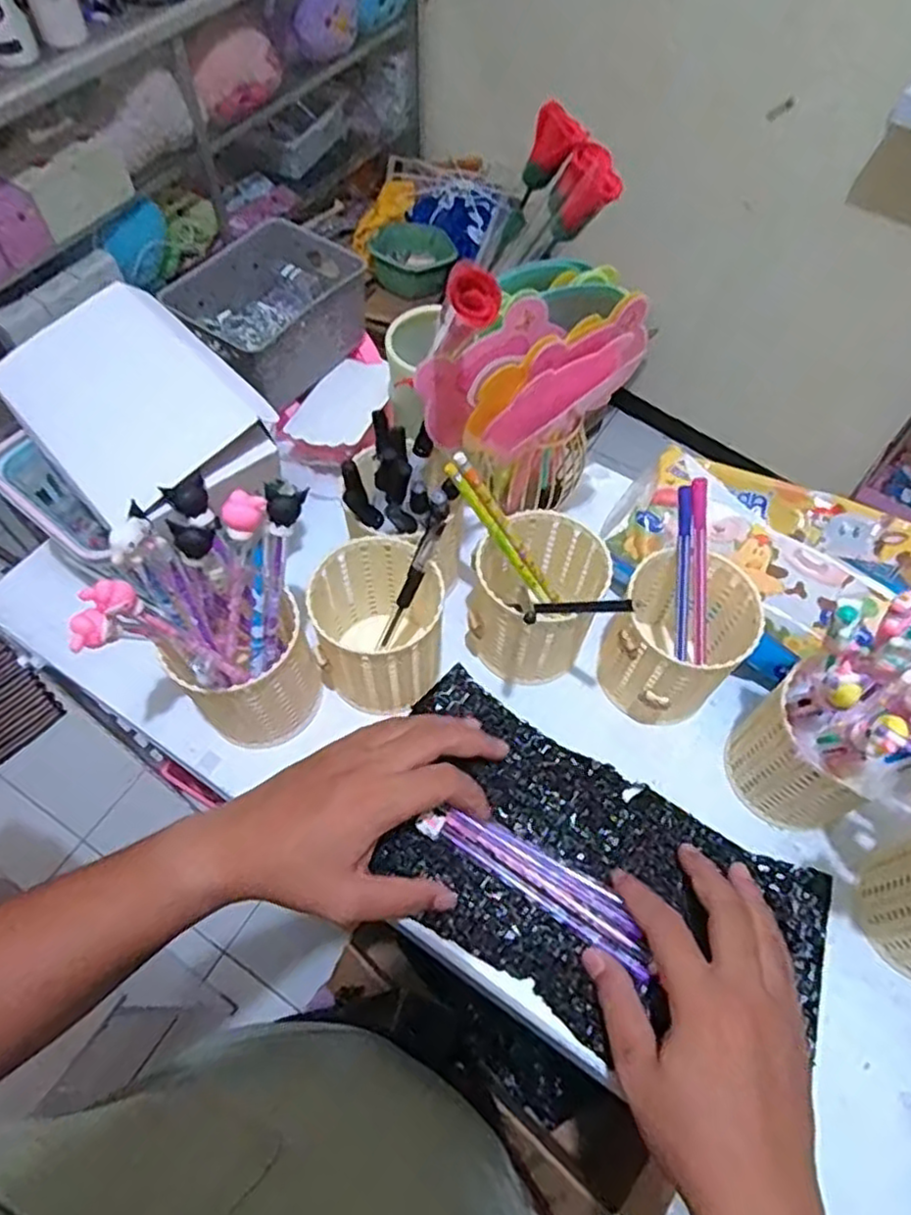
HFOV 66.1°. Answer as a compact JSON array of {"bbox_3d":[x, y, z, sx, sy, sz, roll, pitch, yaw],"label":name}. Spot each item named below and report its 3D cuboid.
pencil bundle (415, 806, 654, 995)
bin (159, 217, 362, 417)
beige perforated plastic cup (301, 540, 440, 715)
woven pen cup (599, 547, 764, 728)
[{"bbox_3d":[0.054,0.169,0.435,0.157,0.012,0.035,30,64,15],"label":"pencil bundle"},{"bbox_3d":[-0.154,-0.245,0.590,0.108,0.071,0.132,37,66,18],"label":"bin"},{"bbox_3d":[-0.050,0.015,0.474,0.077,0.096,0.086,1,60,-1],"label":"beige perforated plastic cup"},{"bbox_3d":[0.147,0.026,0.475,0.079,0.097,0.090,27,63,14],"label":"woven pen cup"}]

